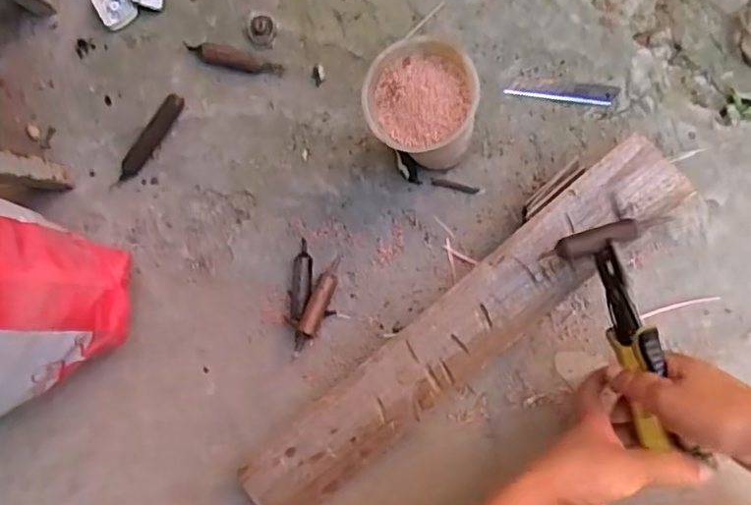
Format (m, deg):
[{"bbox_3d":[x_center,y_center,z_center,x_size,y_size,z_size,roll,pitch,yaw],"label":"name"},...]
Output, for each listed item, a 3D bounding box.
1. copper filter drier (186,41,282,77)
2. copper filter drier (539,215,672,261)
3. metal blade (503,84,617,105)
[{"bbox_3d":[-0.148,-0.201,0.625,0.108,0.017,0.020,13,89,9],"label":"copper filter drier"},{"bbox_3d":[0.184,-0.013,0.479,0.112,0.021,0.018,-15,85,-15],"label":"copper filter drier"},{"bbox_3d":[0.176,-0.153,0.576,0.101,0.004,0.018,8,88,9],"label":"metal blade"}]

